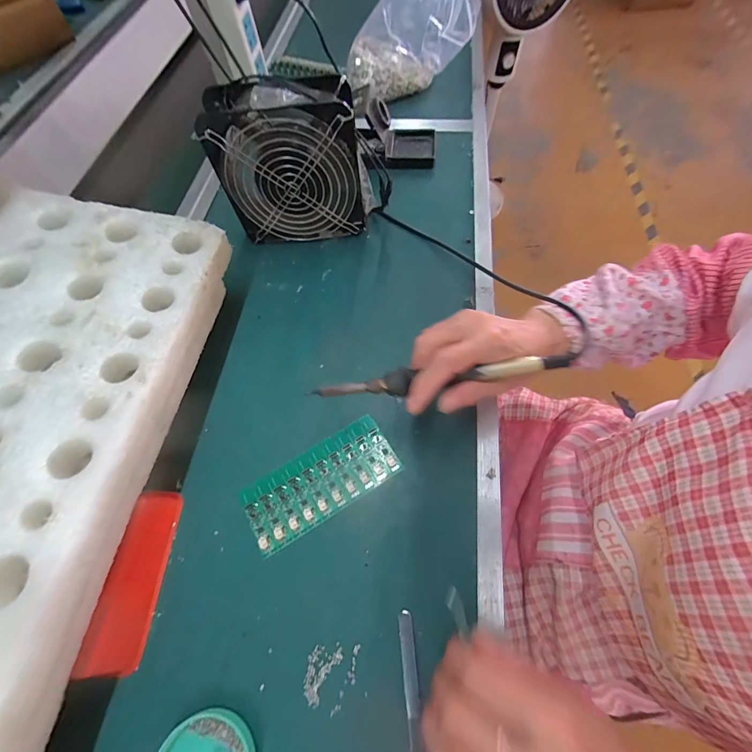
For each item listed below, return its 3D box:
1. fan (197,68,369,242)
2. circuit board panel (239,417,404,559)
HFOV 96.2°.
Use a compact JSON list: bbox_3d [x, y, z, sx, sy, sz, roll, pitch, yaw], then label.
[{"bbox_3d":[-0.092,-0.229,0.380,0.151,0.150,0.056,-4,64,1],"label":"fan"},{"bbox_3d":[-0.050,0.092,0.302,0.136,0.007,0.063,-30,66,-11],"label":"circuit board panel"}]

